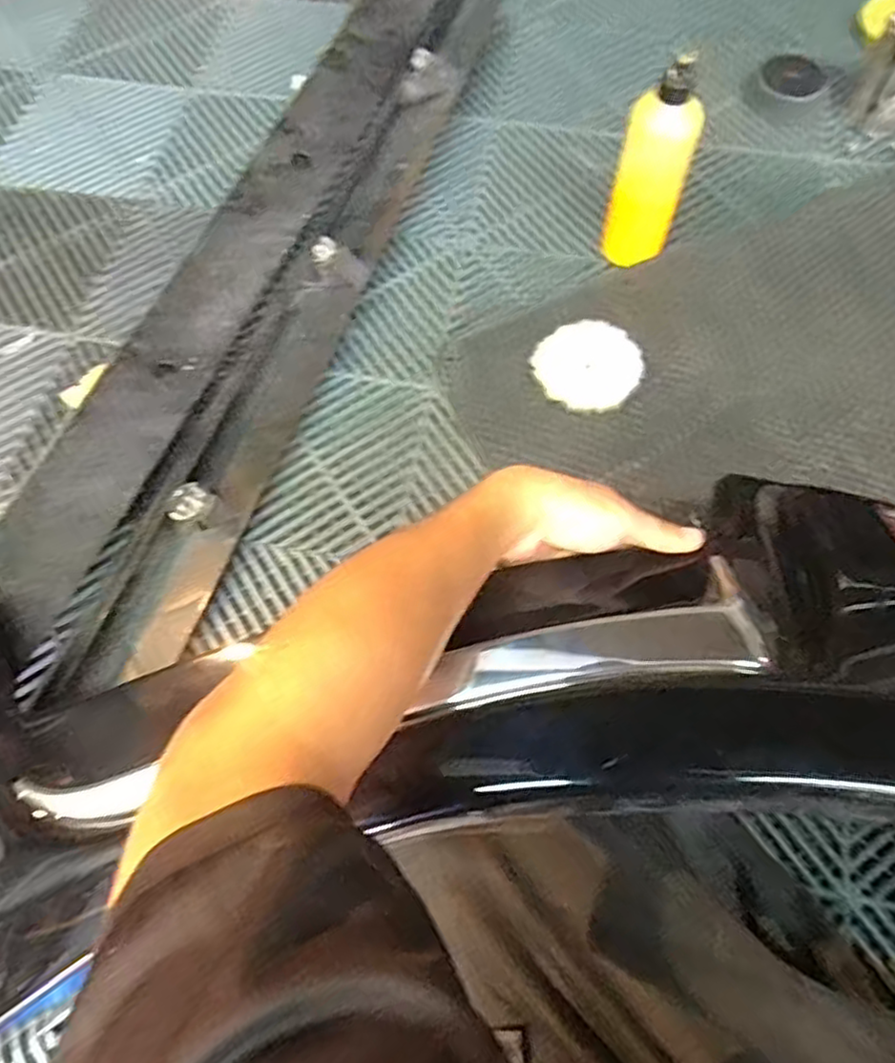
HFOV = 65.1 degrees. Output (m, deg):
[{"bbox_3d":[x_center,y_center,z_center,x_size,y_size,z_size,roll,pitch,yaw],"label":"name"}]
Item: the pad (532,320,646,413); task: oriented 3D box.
[{"bbox_3d":[0.139,-0.163,0.691,0.105,0.017,0.098,-42,73,-16],"label":"pad"}]

